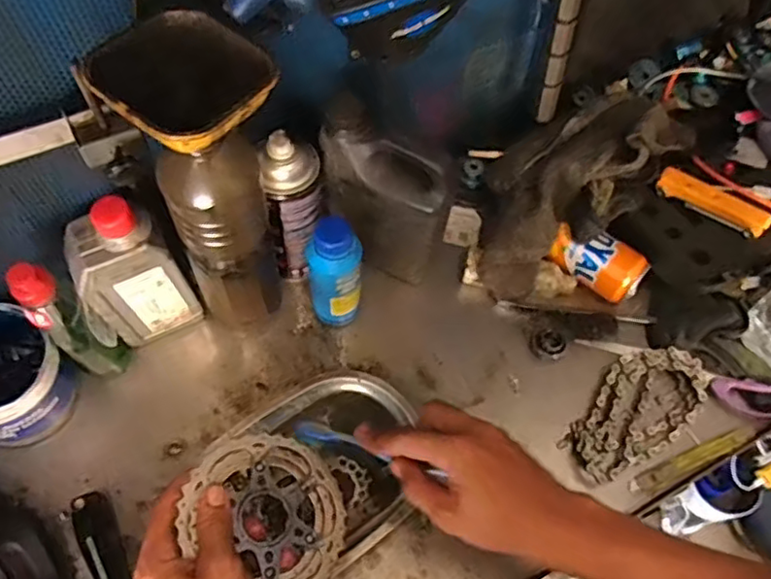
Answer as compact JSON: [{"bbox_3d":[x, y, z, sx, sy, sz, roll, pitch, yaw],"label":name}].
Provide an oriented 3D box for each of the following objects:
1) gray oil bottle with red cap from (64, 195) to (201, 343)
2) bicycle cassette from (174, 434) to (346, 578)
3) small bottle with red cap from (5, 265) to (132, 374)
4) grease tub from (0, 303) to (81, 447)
[{"bbox_3d":[-0.227,-0.012,0.549,0.085,0.172,0.051,-27,66,-15],"label":"gray oil bottle with red cap"},{"bbox_3d":[-0.087,0.166,0.465,0.120,0.021,0.106,38,51,-2],"label":"bicycle cassette"},{"bbox_3d":[-0.275,0.030,0.543,0.047,0.162,0.037,37,67,16],"label":"small bottle with red cap"},{"bbox_3d":[-0.343,0.079,0.557,0.109,0.105,0.091,30,66,13],"label":"grease tub"}]

